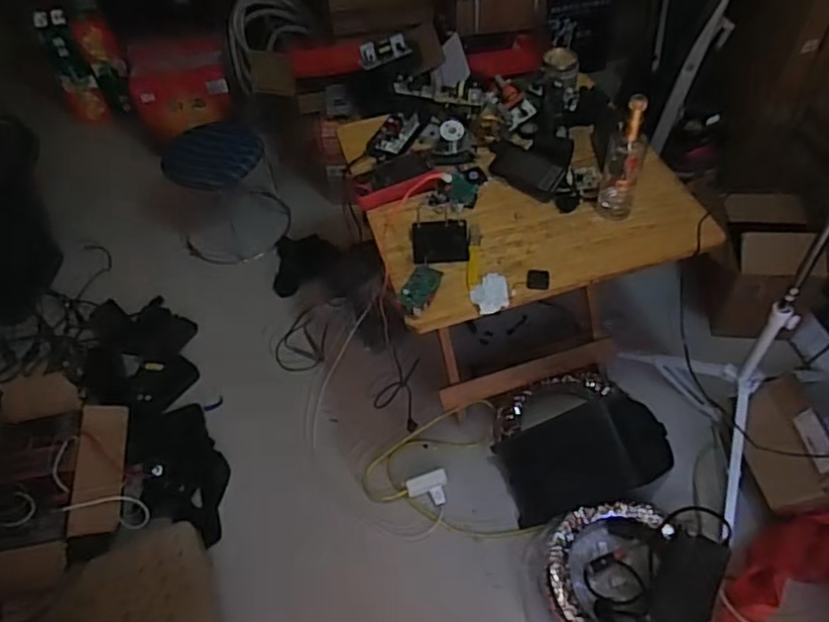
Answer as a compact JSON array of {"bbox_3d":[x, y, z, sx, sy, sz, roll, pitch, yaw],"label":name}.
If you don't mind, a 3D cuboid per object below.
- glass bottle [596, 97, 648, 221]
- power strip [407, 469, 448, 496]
[{"bbox_3d":[0.406,-0.306,1.257,0.084,0.243,0.069,28,58,23],"label":"glass bottle"},{"bbox_3d":[0.030,0.413,1.563,0.100,0.023,0.039,-16,52,-9],"label":"power strip"}]

